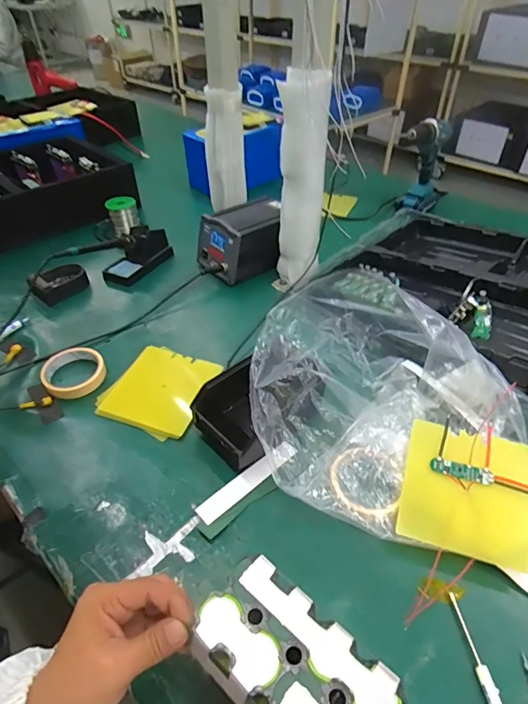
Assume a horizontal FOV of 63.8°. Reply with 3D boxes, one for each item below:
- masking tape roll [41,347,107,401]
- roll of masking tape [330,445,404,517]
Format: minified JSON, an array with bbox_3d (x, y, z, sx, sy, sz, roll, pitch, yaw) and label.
[{"bbox_3d":[-0.291,0.033,0.653,0.088,0.030,0.092,-1,43,1],"label":"masking tape roll"},{"bbox_3d":[0.112,0.154,0.491,0.066,0.018,0.083,-29,72,-18],"label":"roll of masking tape"}]

